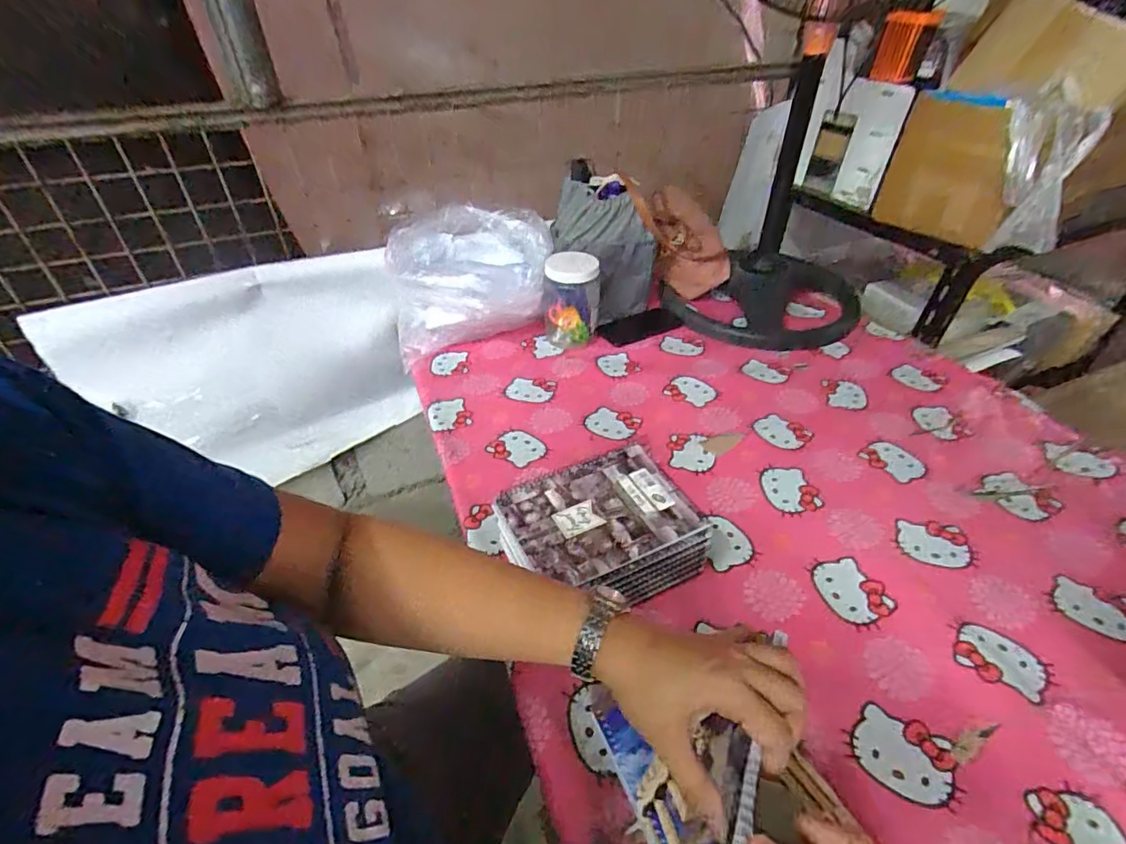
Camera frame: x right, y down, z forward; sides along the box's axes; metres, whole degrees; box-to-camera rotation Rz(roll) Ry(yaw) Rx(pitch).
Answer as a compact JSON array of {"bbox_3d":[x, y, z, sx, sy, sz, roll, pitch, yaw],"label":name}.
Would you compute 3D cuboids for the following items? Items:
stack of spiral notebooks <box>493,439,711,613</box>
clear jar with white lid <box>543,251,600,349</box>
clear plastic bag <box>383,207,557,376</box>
[{"bbox_3d":[0.040,0.133,0.608,0.204,0.077,0.168,-18,43,-20],"label":"stack of spiral notebooks"},{"bbox_3d":[0.015,-0.224,0.978,0.098,0.153,0.090,-1,40,0],"label":"clear jar with white lid"},{"bbox_3d":[-0.165,-0.252,0.972,0.286,0.208,0.190,-5,40,-5],"label":"clear plastic bag"}]

